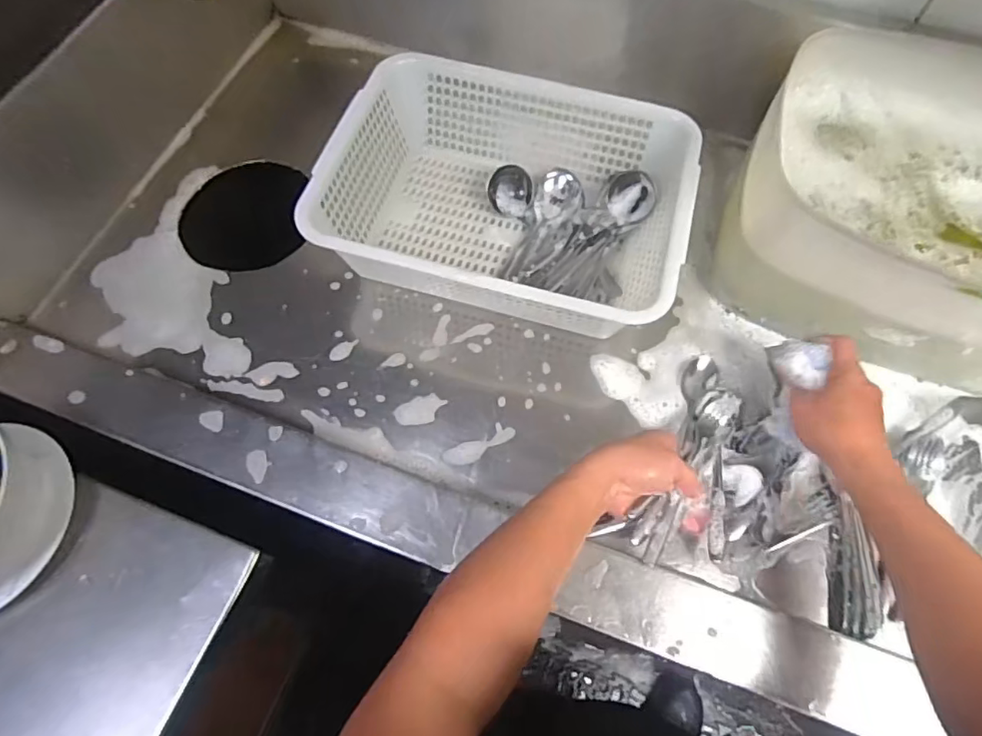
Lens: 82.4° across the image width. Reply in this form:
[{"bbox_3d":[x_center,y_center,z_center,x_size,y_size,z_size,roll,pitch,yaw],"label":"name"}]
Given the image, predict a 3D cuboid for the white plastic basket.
[{"bbox_3d":[0.020,-0.187,0.647,0.381,0.112,0.292,16,65,6],"label":"white plastic basket"}]

